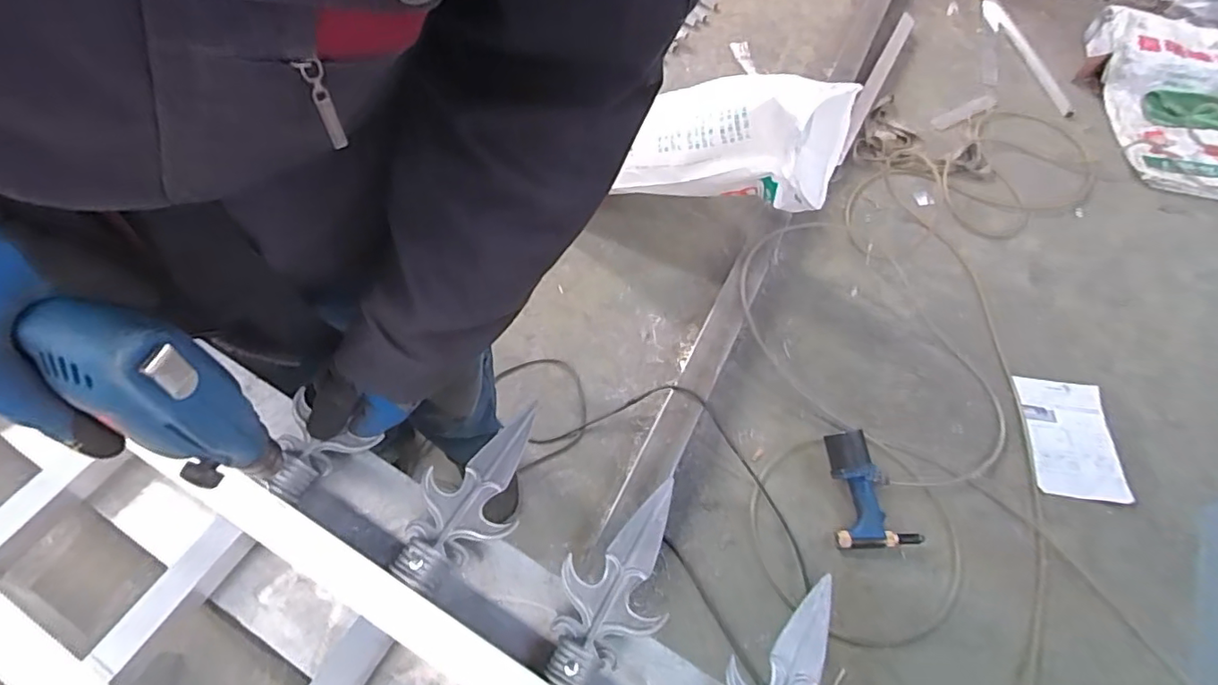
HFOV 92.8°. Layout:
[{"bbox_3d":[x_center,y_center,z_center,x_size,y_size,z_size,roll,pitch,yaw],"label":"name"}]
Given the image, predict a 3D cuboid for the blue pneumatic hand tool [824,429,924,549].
[{"bbox_3d":[0.523,0.295,1.181,0.162,0.066,0.238,-9,71,-8],"label":"blue pneumatic hand tool"}]

